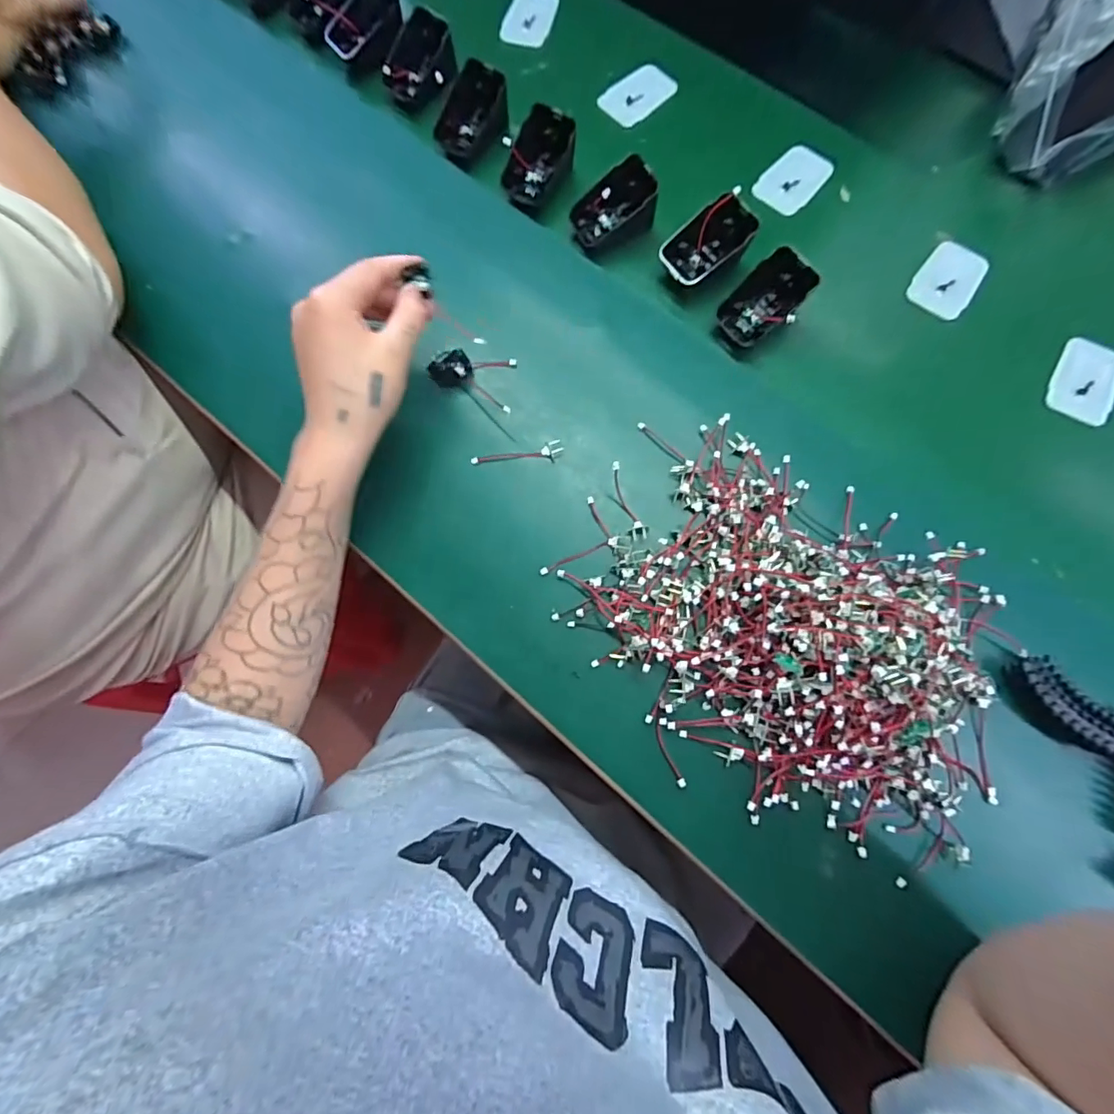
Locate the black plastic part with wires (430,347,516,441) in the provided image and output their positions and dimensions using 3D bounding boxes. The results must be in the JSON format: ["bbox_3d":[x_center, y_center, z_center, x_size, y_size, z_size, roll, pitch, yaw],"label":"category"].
[{"bbox_3d":[-0.054,-0.138,0.393,0.086,0.019,0.051,37,78,8],"label":"black plastic part with wires"}]

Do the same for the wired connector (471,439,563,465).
[{"bbox_3d":[-0.030,-0.075,0.386,0.068,0.004,0.015,-11,77,-1],"label":"wired connector"}]

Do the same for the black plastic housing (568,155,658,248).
[{"bbox_3d":[0.044,-0.288,0.419,0.066,0.042,0.043,-25,77,-7],"label":"black plastic housing"}]

